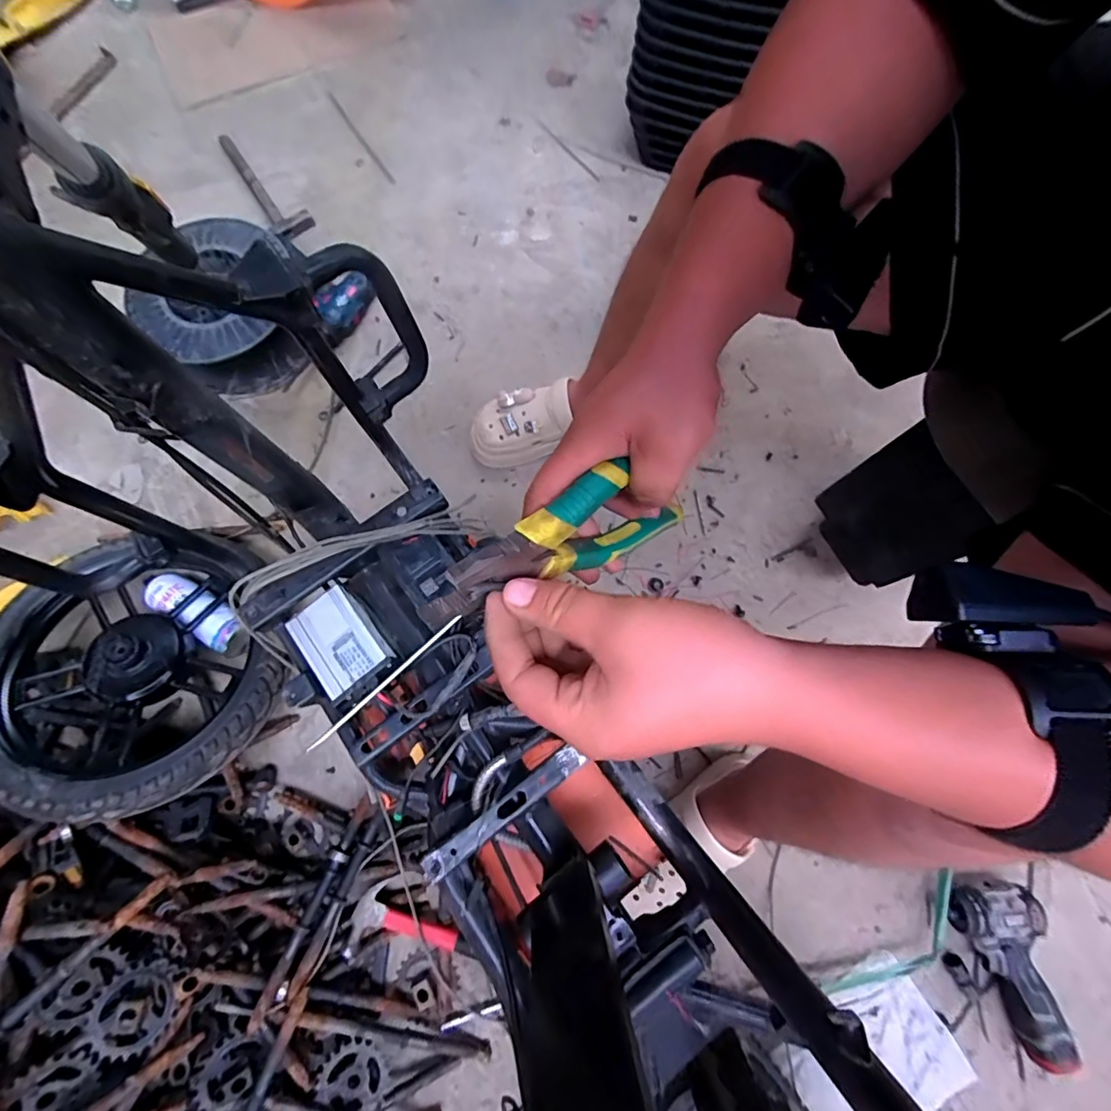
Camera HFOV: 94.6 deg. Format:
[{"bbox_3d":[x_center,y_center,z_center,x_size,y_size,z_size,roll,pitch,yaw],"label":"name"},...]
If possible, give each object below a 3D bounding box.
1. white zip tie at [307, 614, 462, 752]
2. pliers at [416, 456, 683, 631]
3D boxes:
[{"bbox_3d":[-0.162,0.121,0.493,0.182,0.009,0.006,-43,80,-9],"label":"white zip tie"},{"bbox_3d":[0.011,-0.017,0.279,0.183,0.055,0.032,-21,70,-37],"label":"pliers"}]

